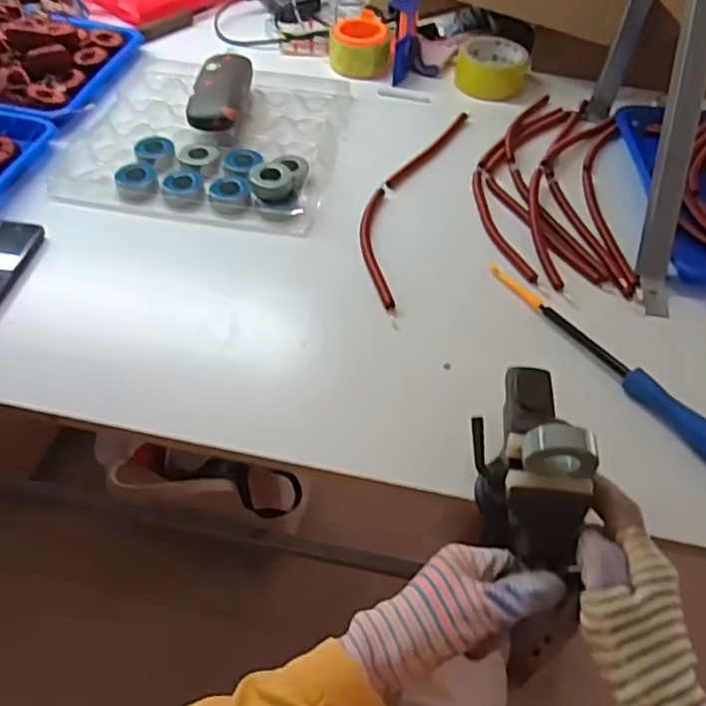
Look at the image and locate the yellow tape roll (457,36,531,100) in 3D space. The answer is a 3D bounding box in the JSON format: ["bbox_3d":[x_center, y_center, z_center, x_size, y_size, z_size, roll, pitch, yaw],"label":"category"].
[{"bbox_3d":[0.195,-0.403,0.910,0.095,0.049,0.095,9,50,5],"label":"yellow tape roll"}]

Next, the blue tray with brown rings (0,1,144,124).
[{"bbox_3d":[-0.483,-0.411,0.841,0.341,0.049,0.286,7,50,2],"label":"blue tray with brown rings"}]

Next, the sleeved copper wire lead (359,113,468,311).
[{"bbox_3d":[0.060,-0.185,0.740,0.069,0.007,0.362,15,51,9],"label":"sleeved copper wire lead"}]

